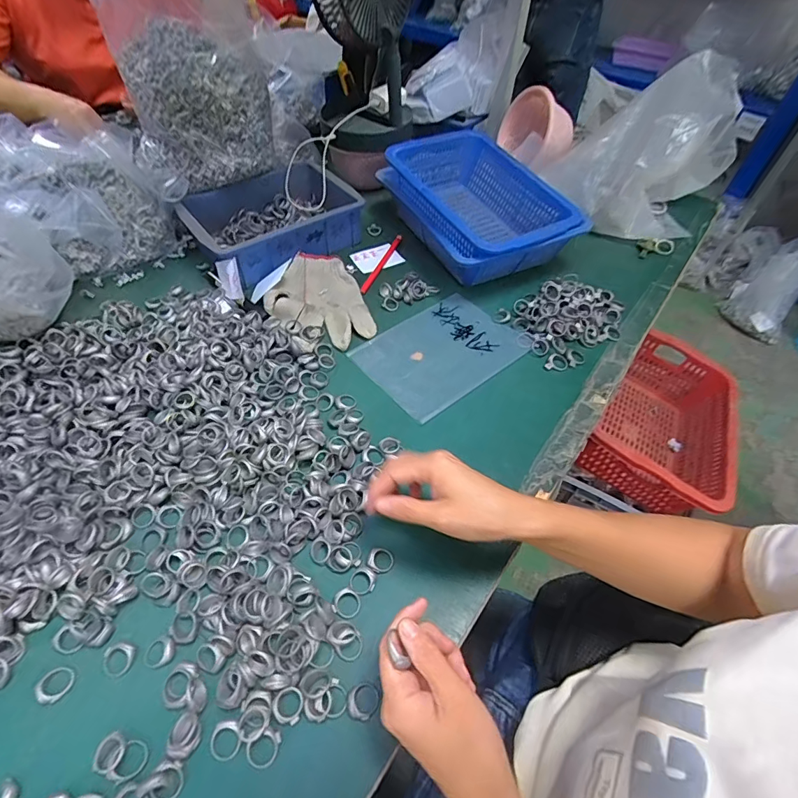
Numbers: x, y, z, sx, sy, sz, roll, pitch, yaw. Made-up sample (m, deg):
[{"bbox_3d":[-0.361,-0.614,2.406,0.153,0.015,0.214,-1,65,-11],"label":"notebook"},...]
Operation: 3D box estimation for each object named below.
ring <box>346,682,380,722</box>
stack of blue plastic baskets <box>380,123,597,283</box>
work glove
[{"bbox_3d":[-0.027,0.227,0.326,0.025,0.006,0.021,-36,61,-27],"label":"ring"},{"bbox_3d":[0.120,-0.300,0.681,0.198,0.103,0.280,-22,55,-19],"label":"stack of blue plastic baskets"},{"bbox_3d":[-0.114,-0.143,0.609,0.126,0.019,0.190,-15,53,-14],"label":"work glove"}]

